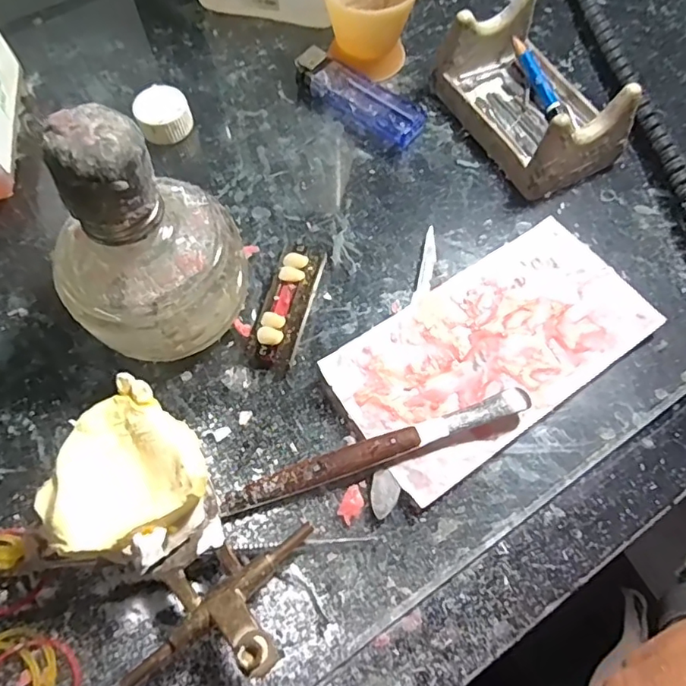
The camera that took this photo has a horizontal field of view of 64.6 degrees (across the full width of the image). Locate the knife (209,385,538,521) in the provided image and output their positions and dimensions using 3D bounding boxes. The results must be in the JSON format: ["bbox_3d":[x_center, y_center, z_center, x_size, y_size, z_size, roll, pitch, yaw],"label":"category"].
[{"bbox_3d":[0.015,0.044,0.223,0.131,0.010,0.010,-18,68,-8],"label":"knife"}]

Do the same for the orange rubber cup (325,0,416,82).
[{"bbox_3d":[0.014,-0.183,0.306,0.049,0.045,0.048,0,67,-1],"label":"orange rubber cup"}]

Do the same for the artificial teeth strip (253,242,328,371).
[{"bbox_3d":[-0.024,-0.020,0.255,0.019,0.010,0.068,15,68,5],"label":"artificial teeth strip"}]

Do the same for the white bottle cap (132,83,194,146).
[{"bbox_3d":[-0.097,-0.122,0.294,0.028,0.019,0.026,0,67,-1],"label":"white bottle cap"}]

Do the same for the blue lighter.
[{"bbox_3d":[0.008,-0.136,0.303,0.079,0.014,0.024,34,71,13],"label":"blue lighter"}]

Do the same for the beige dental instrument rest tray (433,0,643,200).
[{"bbox_3d":[0.100,-0.130,0.285,0.060,0.044,0.094,-26,70,-11],"label":"beige dental instrument rest tray"}]

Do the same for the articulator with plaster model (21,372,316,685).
[{"bbox_3d":[-0.063,0.071,0.197,0.107,0.042,0.069,36,71,13],"label":"articulator with plaster model"}]

